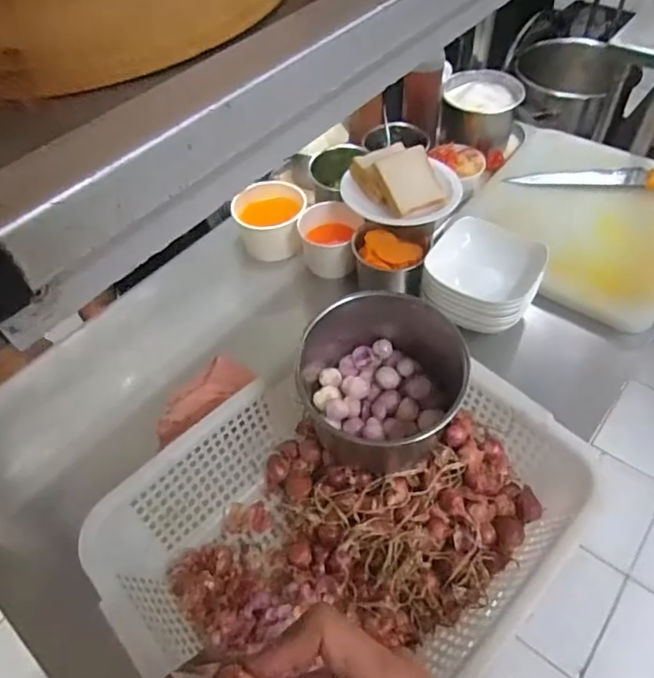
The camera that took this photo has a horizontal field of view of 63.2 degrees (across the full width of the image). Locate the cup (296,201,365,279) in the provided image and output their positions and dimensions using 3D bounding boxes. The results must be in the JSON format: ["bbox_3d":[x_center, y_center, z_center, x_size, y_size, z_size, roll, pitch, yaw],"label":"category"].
[{"bbox_3d":[0.005,-0.158,0.854,0.096,0.087,0.092,-2,52,3],"label":"cup"}]

